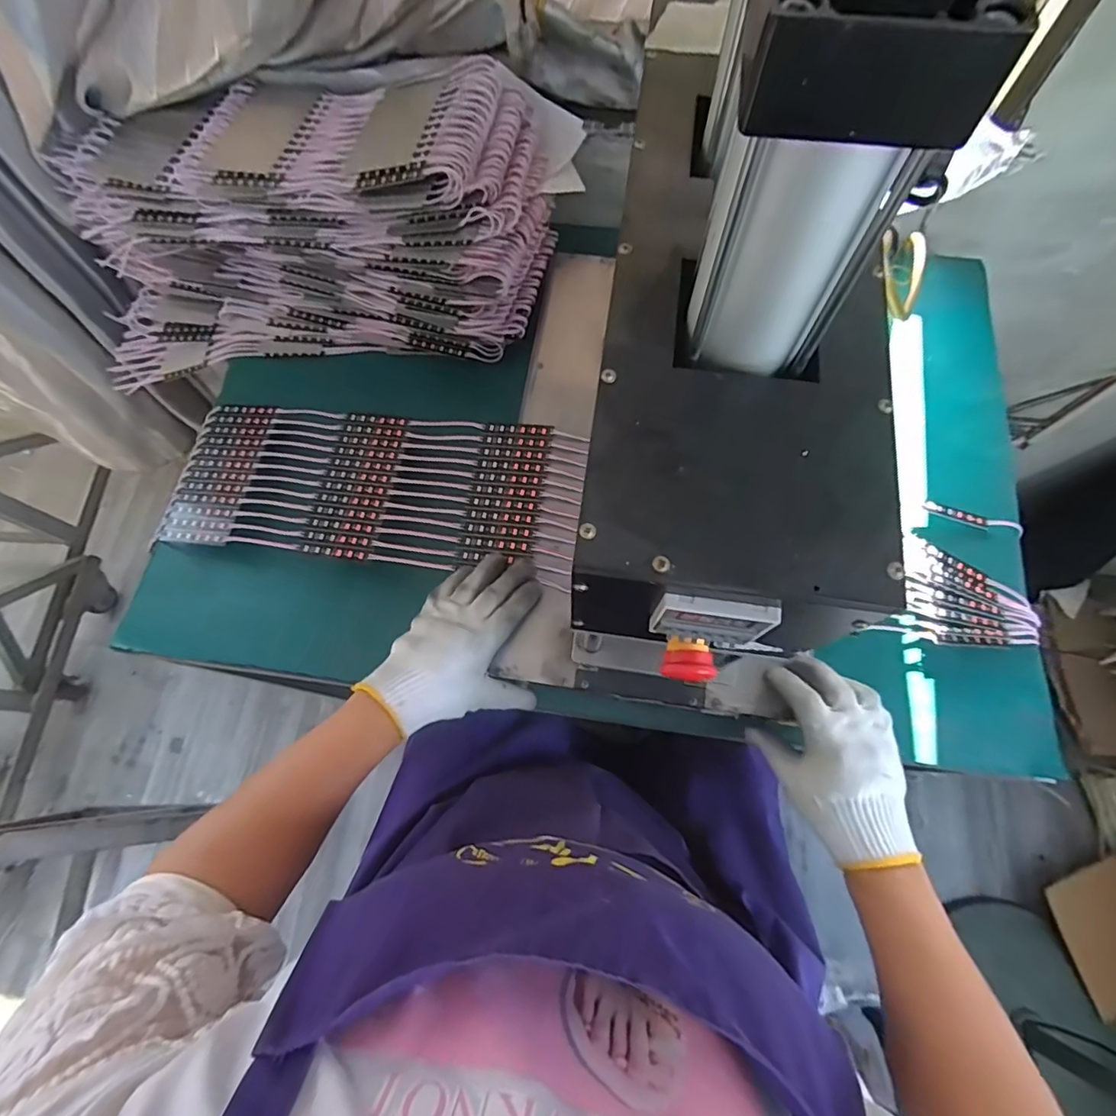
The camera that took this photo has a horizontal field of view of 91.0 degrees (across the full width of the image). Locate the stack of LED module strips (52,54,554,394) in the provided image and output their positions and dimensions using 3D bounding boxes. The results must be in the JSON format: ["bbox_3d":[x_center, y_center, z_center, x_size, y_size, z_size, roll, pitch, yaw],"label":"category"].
[{"bbox_3d":[-0.297,-0.397,0.656,0.553,0.220,0.252,2,71,2],"label":"stack of LED module strips"}]

